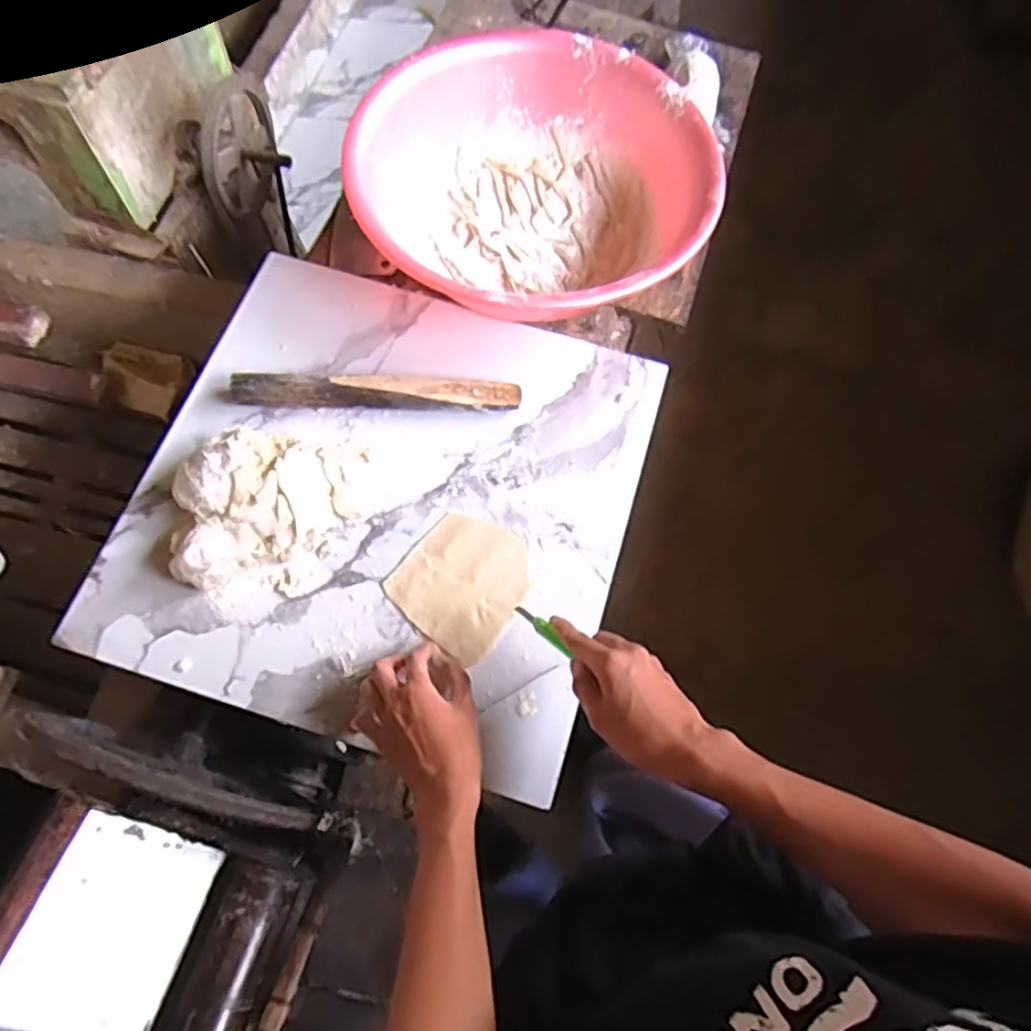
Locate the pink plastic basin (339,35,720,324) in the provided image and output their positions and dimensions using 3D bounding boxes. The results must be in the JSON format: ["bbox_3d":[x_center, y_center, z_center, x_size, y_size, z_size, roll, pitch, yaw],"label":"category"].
[{"bbox_3d":[0.018,-0.380,0.789,0.387,0.137,0.381,0,73,0],"label":"pink plastic basin"}]

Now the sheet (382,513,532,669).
[{"bbox_3d":[-0.051,0.063,0.668,0.119,0.013,0.129,35,76,10],"label":"sheet"}]

